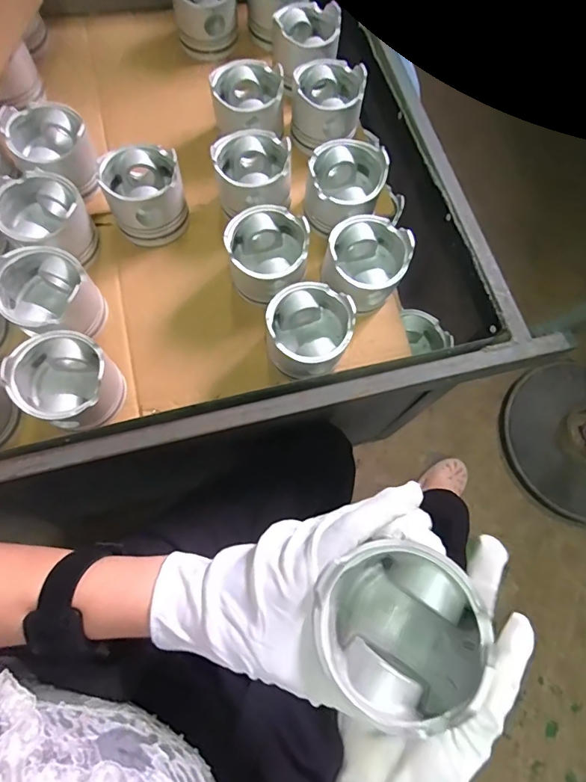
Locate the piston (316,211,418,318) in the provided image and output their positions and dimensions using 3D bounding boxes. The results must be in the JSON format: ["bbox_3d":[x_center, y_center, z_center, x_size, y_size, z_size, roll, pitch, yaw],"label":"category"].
[{"bbox_3d":[0.083,-0.142,0.516,0.098,0.075,0.094,1,72,-4],"label":"piston"}]

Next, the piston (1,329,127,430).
[{"bbox_3d":[-0.232,-0.007,0.468,0.101,0.086,0.093,1,72,-4],"label":"piston"}]

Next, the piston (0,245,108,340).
[{"bbox_3d":[-0.268,-0.099,0.493,0.090,0.086,0.089,32,73,6],"label":"piston"}]

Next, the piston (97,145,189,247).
[{"bbox_3d":[-0.180,-0.241,0.545,0.089,0.081,0.090,1,72,-4],"label":"piston"}]

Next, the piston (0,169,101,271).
[{"bbox_3d":[-0.285,-0.195,0.519,0.092,0.079,0.097,-32,77,-13],"label":"piston"}]

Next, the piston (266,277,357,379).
[{"bbox_3d":[0.018,-0.066,0.488,0.088,0.070,0.088,1,72,-4],"label":"piston"}]

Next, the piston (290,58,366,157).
[{"bbox_3d":[0.044,-0.382,0.587,0.093,0.072,0.096,10,72,-1],"label":"piston"}]

